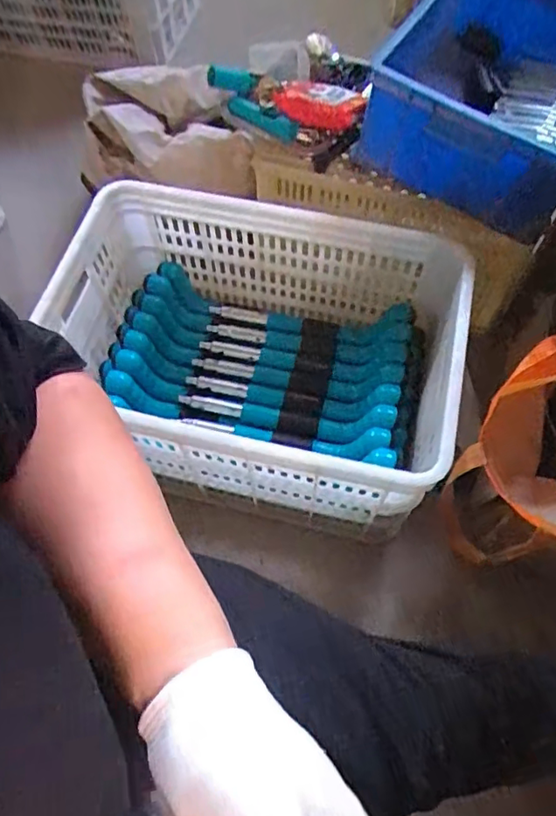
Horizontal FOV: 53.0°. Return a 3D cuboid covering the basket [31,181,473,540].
[{"bbox_3d":[-0.030,-0.056,0.776,0.508,0.259,0.338,11,63,8],"label":"basket"}]

